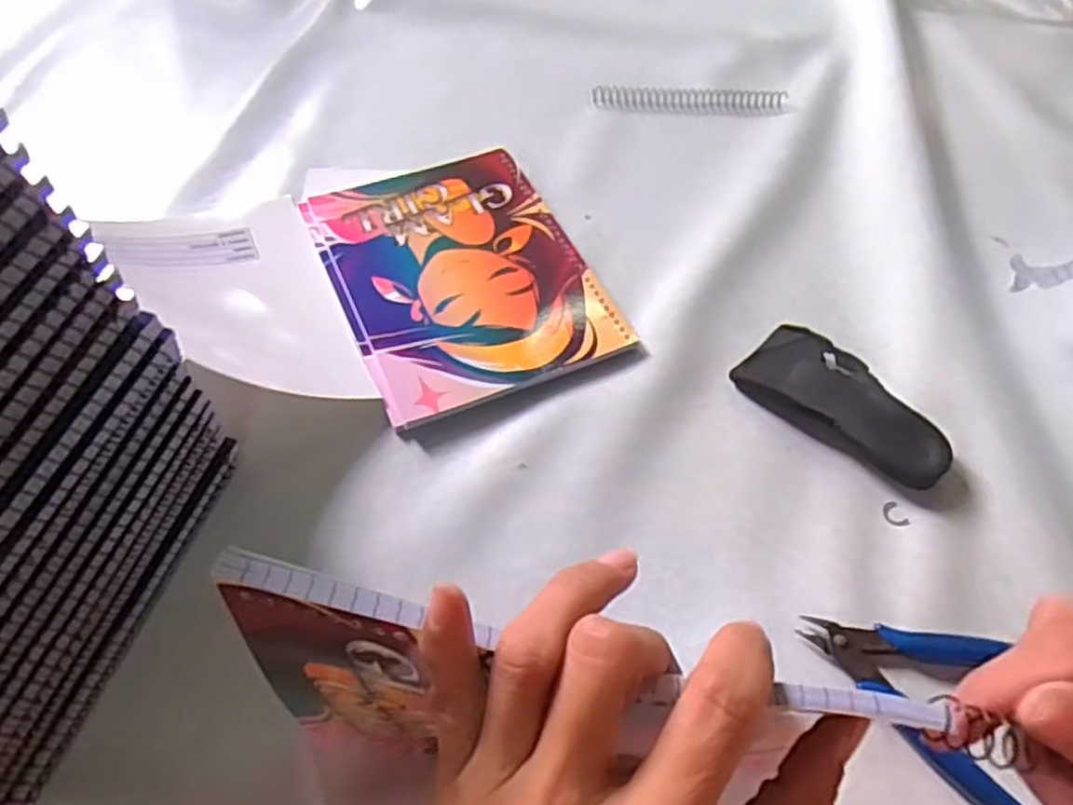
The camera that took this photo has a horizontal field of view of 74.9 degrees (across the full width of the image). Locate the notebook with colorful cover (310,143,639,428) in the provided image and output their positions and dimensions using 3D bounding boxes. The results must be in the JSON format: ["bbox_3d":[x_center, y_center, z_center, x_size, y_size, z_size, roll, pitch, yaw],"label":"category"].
[{"bbox_3d":[-0.048,-0.083,0.447,0.150,0.009,0.192,-20,60,-16],"label":"notebook with colorful cover"}]

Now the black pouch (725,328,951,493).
[{"bbox_3d":[0.179,0.000,0.402,0.118,0.020,0.059,41,63,20],"label":"black pouch"}]

